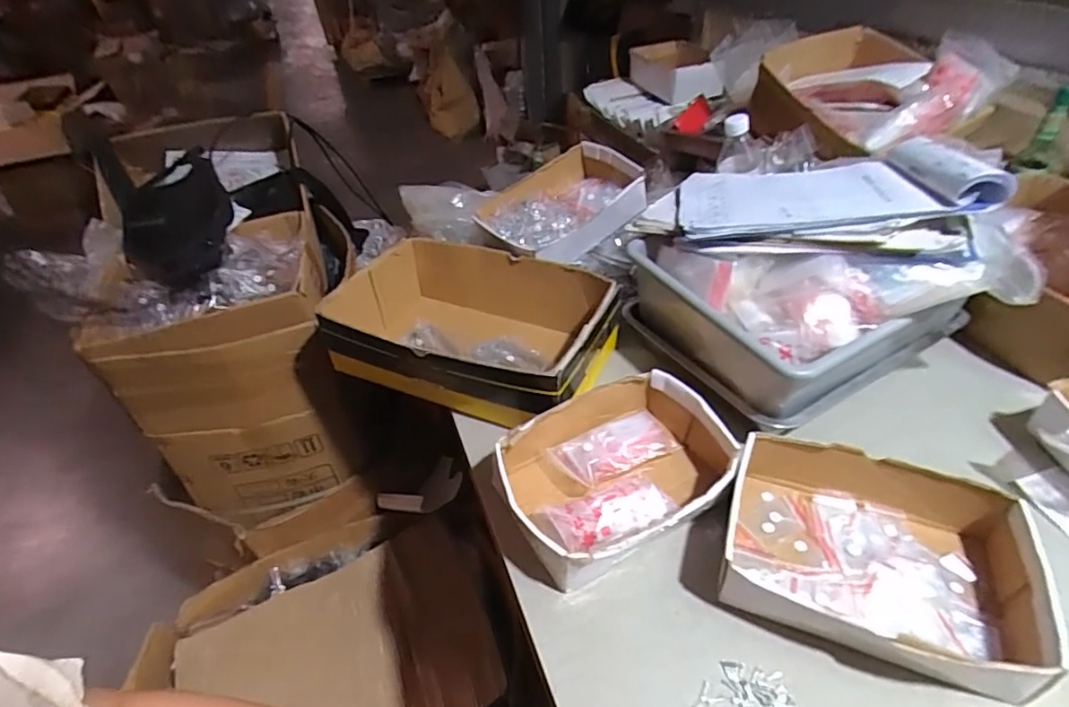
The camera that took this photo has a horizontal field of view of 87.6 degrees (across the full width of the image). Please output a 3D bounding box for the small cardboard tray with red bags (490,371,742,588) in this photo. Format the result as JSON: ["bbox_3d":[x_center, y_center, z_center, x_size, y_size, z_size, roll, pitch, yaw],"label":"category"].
[{"bbox_3d":[0.088,0.123,0.588,0.241,0.064,0.173,-22,43,-20],"label":"small cardboard tray with red bags"}]

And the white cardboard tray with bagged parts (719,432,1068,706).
[{"bbox_3d":[0.302,0.181,0.504,0.239,0.062,0.188,13,43,20],"label":"white cardboard tray with bagged parts"}]

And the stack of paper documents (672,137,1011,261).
[{"bbox_3d":[0.349,-0.206,0.687,0.327,0.086,0.265,9,42,16],"label":"stack of paper documents"}]

